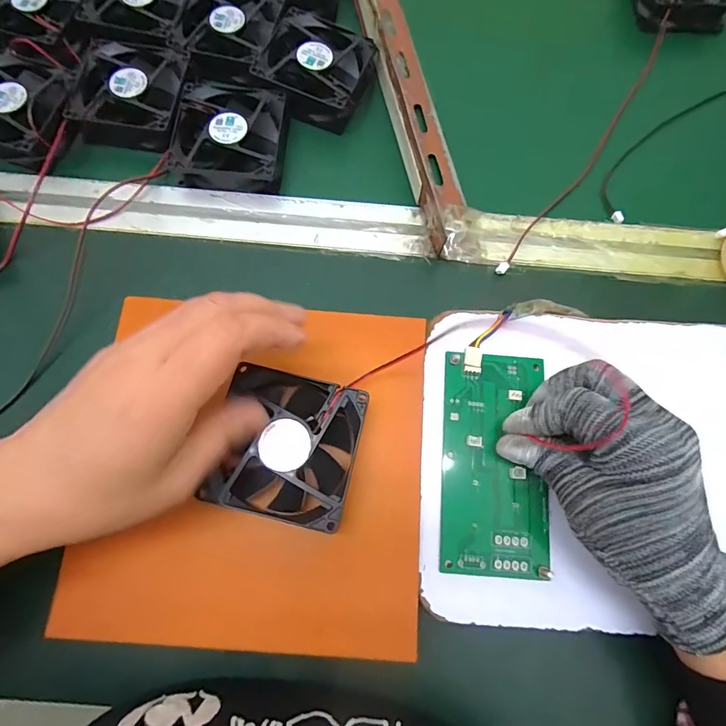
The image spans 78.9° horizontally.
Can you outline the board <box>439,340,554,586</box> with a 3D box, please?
[{"bbox_3d":[0.081,0.059,0.275,0.065,0.007,0.134,2,75,0],"label":"board"}]

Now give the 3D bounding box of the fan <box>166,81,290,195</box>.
[{"bbox_3d":[-0.102,-0.176,0.347,0.081,0.030,0.083,8,71,1],"label":"fan"}]

